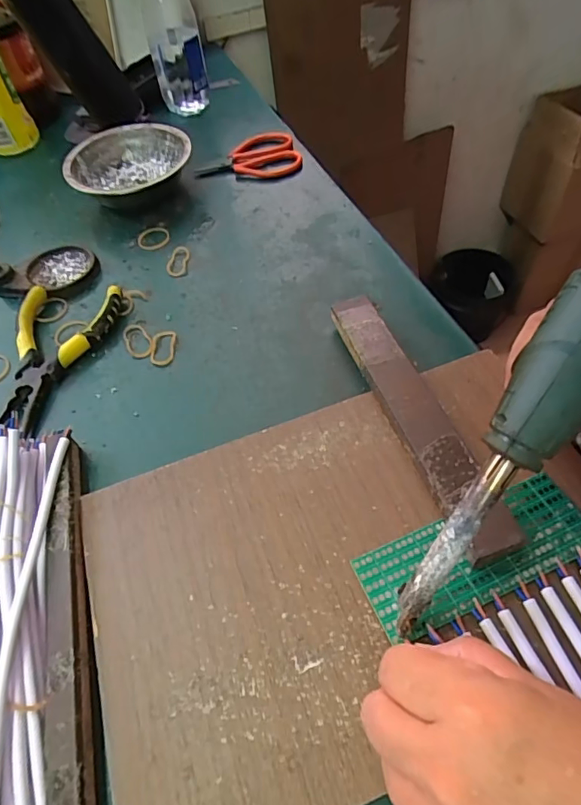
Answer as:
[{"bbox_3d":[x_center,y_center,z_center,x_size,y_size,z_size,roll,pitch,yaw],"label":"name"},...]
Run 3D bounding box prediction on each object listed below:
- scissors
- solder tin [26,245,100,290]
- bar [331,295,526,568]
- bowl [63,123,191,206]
[{"bbox_3d":[-0.048,-0.271,0.542,0.114,0.021,0.061,-10,54,-1],"label":"scissors"},{"bbox_3d":[-0.217,-0.128,0.465,0.060,0.009,0.058,-3,54,4],"label":"solder tin"},{"bbox_3d":[0.078,0.004,0.319,0.031,0.025,0.205,-17,55,-7],"label":"bar"},{"bbox_3d":[-0.168,-0.244,0.522,0.124,0.048,0.124,-3,54,4],"label":"bowl"}]

